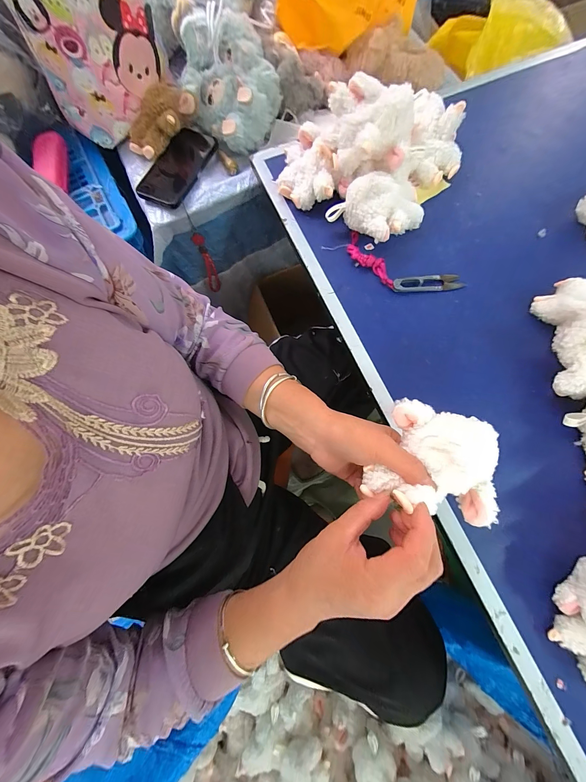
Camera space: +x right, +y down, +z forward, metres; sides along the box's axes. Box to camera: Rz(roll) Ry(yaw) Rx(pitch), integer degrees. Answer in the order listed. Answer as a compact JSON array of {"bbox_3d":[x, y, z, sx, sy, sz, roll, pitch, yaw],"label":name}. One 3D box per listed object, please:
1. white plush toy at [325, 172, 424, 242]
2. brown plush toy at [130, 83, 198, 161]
[{"bbox_3d":[0.120,-0.259,0.405,0.109,0.067,0.086,37,79,10],"label":"white plush toy"},{"bbox_3d":[-0.229,-0.464,0.490,0.124,0.053,0.077,-39,78,-8],"label":"brown plush toy"}]

